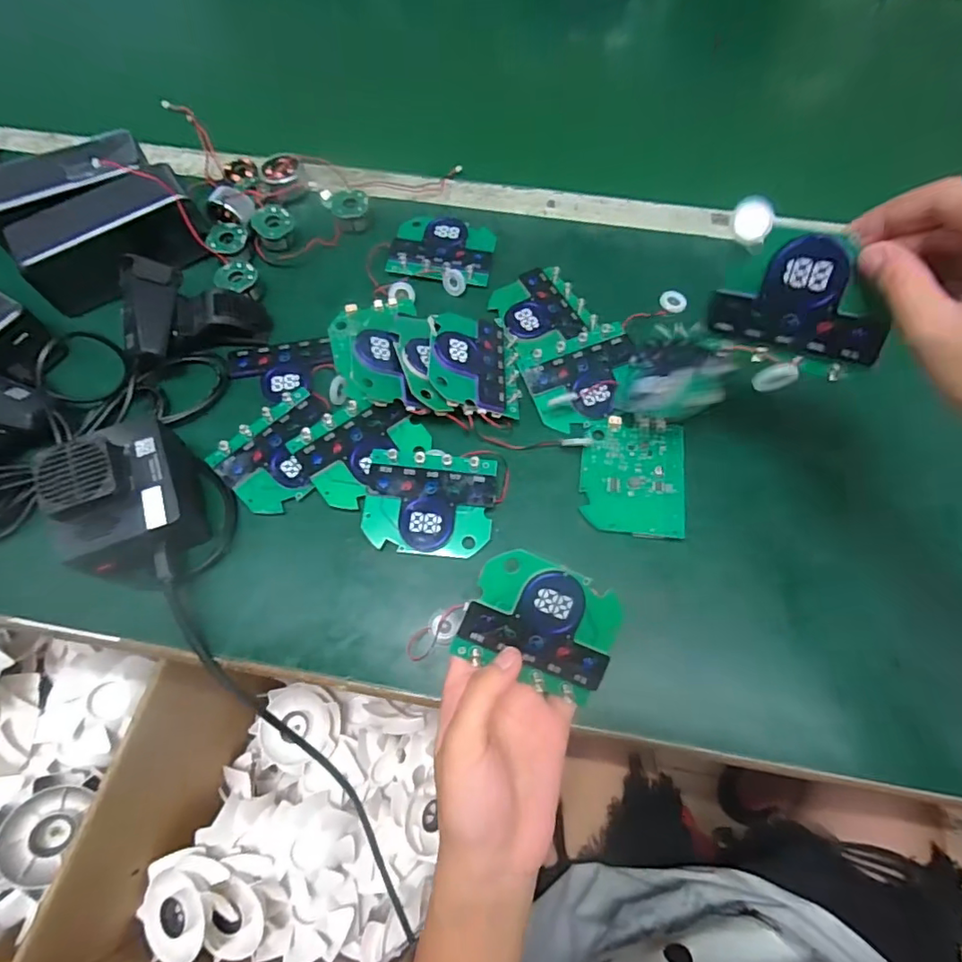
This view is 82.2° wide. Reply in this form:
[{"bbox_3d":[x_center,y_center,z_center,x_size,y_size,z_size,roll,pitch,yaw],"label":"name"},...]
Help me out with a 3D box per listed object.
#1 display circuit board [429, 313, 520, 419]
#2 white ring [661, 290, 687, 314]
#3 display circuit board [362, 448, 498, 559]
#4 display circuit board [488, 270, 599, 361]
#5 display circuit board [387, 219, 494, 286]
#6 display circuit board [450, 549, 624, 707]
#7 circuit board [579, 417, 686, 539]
[{"bbox_3d":[-0.005,-0.086,0.390,0.064,0.008,0.083,9,59,-18],"label":"display circuit board"},{"bbox_3d":[0.152,-0.141,0.432,0.020,0.004,0.018,12,66,5],"label":"white ring"},{"bbox_3d":[-0.033,0.015,0.358,0.082,0.017,0.064,4,66,1],"label":"display circuit board"},{"bbox_3d":[0.044,-0.131,0.425,0.068,0.009,0.072,-25,68,-11],"label":"display circuit board"},{"bbox_3d":[-0.031,-0.192,0.454,0.082,0.011,0.068,10,66,4],"label":"display circuit board"},{"bbox_3d":[0.034,0.078,0.301,0.081,0.008,0.064,24,88,-4],"label":"display circuit board"},{"bbox_3d":[0.102,-0.004,0.369,0.066,0.008,0.082,7,66,2],"label":"circuit board"}]

